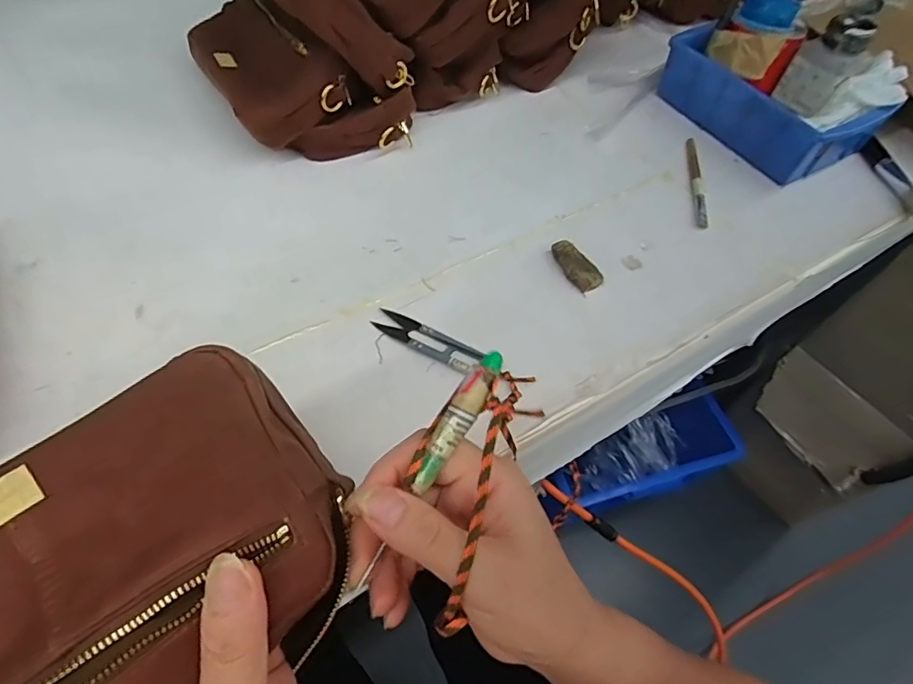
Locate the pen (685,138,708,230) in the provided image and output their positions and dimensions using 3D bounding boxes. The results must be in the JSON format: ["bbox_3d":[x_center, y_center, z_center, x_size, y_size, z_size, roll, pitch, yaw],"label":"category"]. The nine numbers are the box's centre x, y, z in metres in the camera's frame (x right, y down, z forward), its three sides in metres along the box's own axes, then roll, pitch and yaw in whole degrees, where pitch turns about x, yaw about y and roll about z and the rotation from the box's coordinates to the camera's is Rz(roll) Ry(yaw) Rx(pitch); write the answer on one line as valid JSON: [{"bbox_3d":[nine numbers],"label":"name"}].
[{"bbox_3d":[0.230,-0.155,0.518,0.010,0.013,0.126,11,57,2],"label":"pen"}]

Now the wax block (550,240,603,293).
[{"bbox_3d":[0.097,-0.063,0.441,0.019,0.012,0.052,-23,62,-18],"label":"wax block"}]

